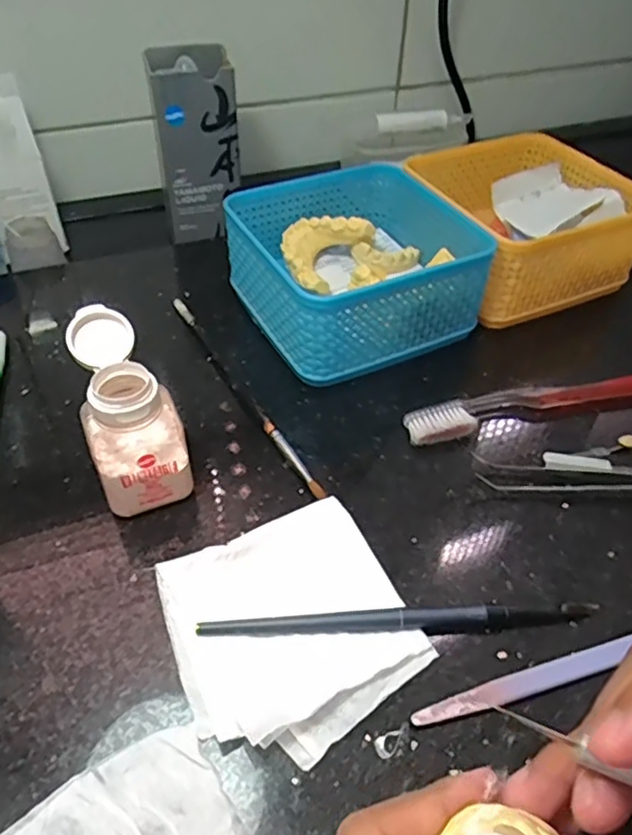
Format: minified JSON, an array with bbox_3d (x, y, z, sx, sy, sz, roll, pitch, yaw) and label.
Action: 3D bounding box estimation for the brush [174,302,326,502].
[{"bbox_3d":[-0.045,-0.019,0.363,0.008,0.007,0.187,-22,51,-21],"label":"brush"}]

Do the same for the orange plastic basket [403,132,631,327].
[{"bbox_3d":[0.146,-0.139,0.442,0.127,0.059,0.133,-13,49,-14],"label":"orange plastic basket"}]

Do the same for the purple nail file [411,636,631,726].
[{"bbox_3d":[0.101,0.101,0.253,0.132,0.007,0.009,-12,48,-13],"label":"purple nail file"}]

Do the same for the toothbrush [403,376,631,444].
[{"bbox_3d":[0.140,-0.011,0.360,0.187,0.012,0.022,-10,48,-12],"label":"toothbrush"}]

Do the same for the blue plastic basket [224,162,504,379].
[{"bbox_3d":[0.024,-0.096,0.402,0.130,0.063,0.130,-20,51,-20],"label":"blue plastic basket"}]

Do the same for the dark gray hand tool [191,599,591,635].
[{"bbox_3d":[0.037,0.084,0.263,0.165,0.006,0.011,-2,47,-4],"label":"dark gray hand tool"}]

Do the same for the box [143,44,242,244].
[{"bbox_3d":[-0.088,-0.200,0.458,0.058,0.114,0.054,-10,48,-12],"label":"box"}]

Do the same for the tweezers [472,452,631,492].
[{"bbox_3d":[0.152,0.032,0.319,0.137,0.009,0.021,7,47,5],"label":"tweezers"}]

